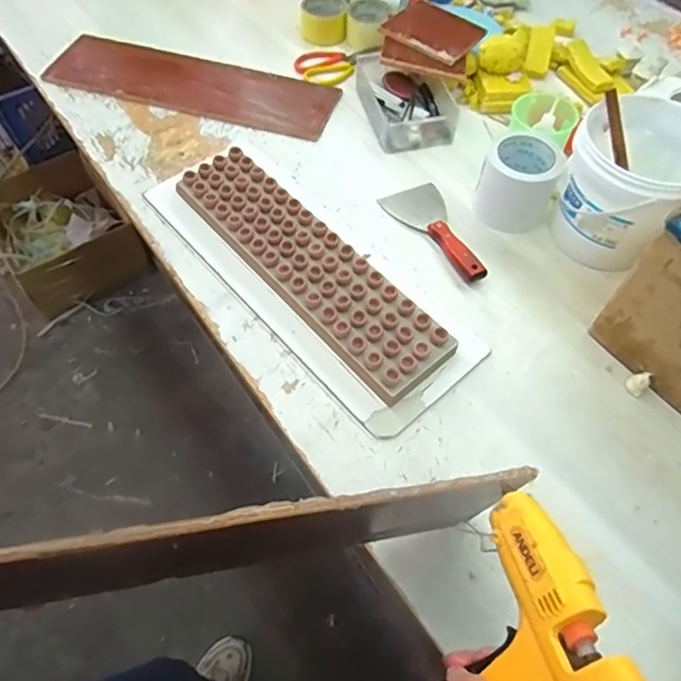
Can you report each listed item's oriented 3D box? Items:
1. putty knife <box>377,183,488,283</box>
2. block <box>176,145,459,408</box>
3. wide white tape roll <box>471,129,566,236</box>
[{"bbox_3d":[0.144,-0.163,0.827,0.088,0.025,0.209,-19,61,-14],"label":"putty knife"},{"bbox_3d":[-0.051,-0.111,0.775,0.132,0.046,0.471,-36,66,-22],"label":"block"},{"bbox_3d":[0.262,-0.232,0.825,0.106,0.098,0.112,1,58,-2],"label":"wide white tape roll"}]

